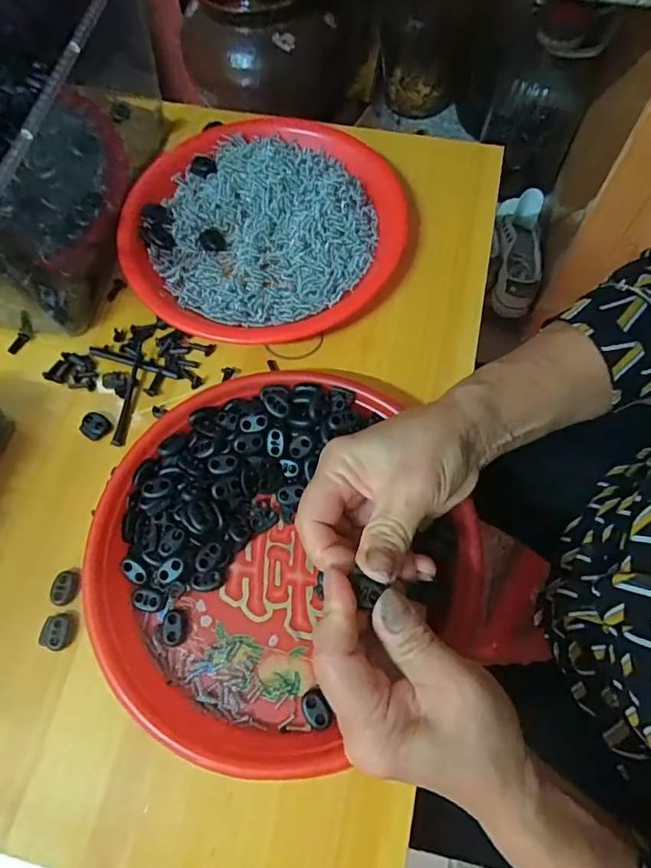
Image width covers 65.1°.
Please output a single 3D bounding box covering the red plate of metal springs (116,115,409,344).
[{"bbox_3d":[-0.055,-0.174,0.417,0.220,0.026,0.224,-1,68,2],"label":"red plate of metal springs"}]

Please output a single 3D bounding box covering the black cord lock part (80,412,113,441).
[{"bbox_3d":[-0.166,-0.006,0.367,0.021,0.007,0.019,42,76,17],"label":"black cord lock part"}]

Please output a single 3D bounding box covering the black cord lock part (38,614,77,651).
[{"bbox_3d":[-0.168,0.124,0.321,0.020,0.005,0.021,4,68,4],"label":"black cord lock part"}]

